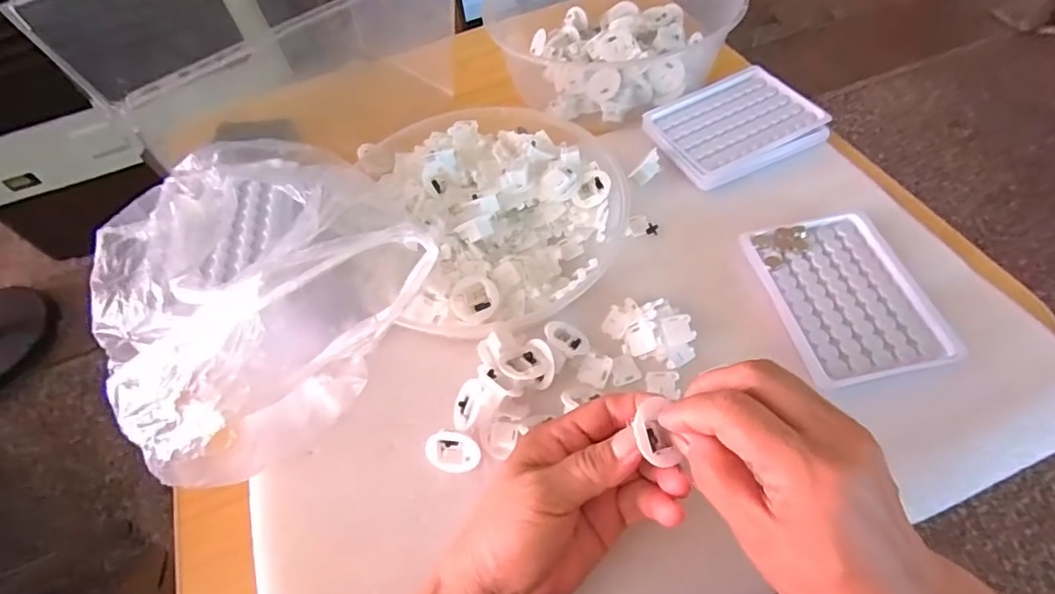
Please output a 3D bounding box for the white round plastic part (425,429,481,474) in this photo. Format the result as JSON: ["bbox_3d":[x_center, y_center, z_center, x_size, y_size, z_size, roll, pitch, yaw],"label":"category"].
[{"bbox_3d":[-0.046,0.095,0.327,0.033,0.012,0.026,34,92,-9],"label":"white round plastic part"}]

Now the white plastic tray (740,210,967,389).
[{"bbox_3d":[0.220,-0.004,0.372,0.099,0.007,0.129,-12,56,-1],"label":"white plastic tray"}]

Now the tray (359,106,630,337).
[{"bbox_3d":[-0.021,-0.077,0.428,0.184,0.040,0.222,-18,57,-5],"label":"tray"}]

